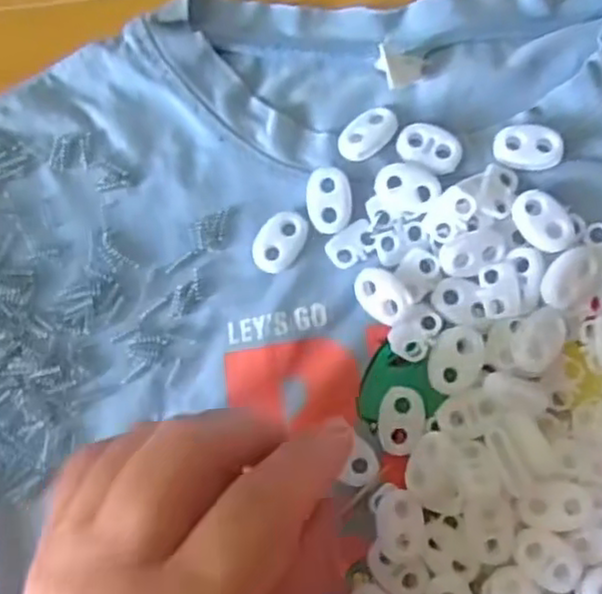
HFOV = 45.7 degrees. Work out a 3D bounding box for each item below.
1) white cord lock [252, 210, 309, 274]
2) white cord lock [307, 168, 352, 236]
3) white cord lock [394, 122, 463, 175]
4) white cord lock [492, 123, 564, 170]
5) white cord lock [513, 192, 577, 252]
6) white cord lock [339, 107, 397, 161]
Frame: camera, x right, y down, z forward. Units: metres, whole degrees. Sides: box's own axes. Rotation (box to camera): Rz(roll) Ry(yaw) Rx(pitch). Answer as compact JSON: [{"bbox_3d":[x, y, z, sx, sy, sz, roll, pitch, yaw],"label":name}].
[{"bbox_3d":[-0.007,-0.019,0.246,0.015,0.004,0.023,32,88,7],"label":"white cord lock"},{"bbox_3d":[0.010,-0.033,0.246,0.015,0.004,0.022,-1,85,5],"label":"white cord lock"},{"bbox_3d":[0.044,-0.051,0.242,0.023,0.004,0.014,22,87,6],"label":"white cord lock"},{"bbox_3d":[0.077,-0.052,0.242,0.022,0.004,0.016,2,85,5],"label":"white cord lock"},{"bbox_3d":[0.080,-0.025,0.236,0.015,0.005,0.022,-41,83,0],"label":"white cord lock"},{"bbox_3d":[0.023,-0.056,0.246,0.022,0.005,0.014,-32,83,1],"label":"white cord lock"}]

